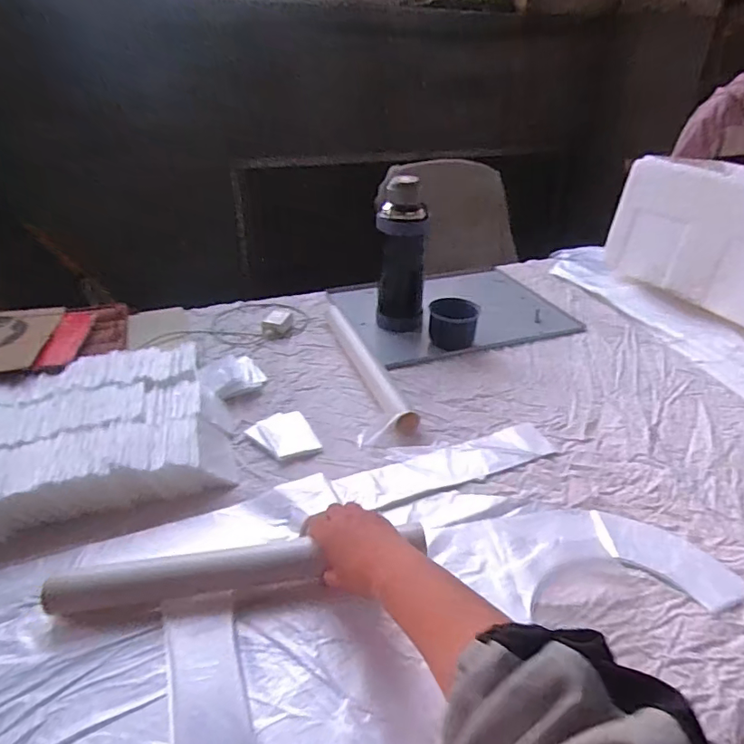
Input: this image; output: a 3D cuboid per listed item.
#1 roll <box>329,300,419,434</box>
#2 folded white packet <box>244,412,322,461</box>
[{"bbox_3d":[-0.015,-0.022,0.849,0.036,0.030,0.376,-12,34,-18],"label":"roll"},{"bbox_3d":[-0.121,0.087,0.701,0.080,0.014,0.091,-16,36,-24],"label":"folded white packet"}]

